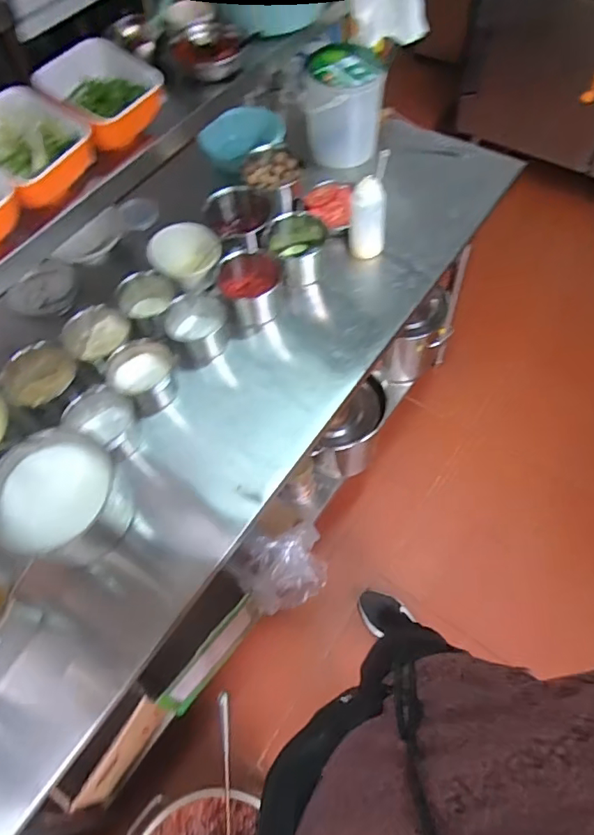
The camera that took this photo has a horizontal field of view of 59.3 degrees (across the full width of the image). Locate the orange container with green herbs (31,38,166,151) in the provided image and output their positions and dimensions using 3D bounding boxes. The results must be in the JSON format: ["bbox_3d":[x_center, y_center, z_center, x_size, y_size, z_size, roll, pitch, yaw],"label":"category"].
[{"bbox_3d":[-0.334,-0.551,0.880,0.156,0.085,0.179,37,66,0],"label":"orange container with green herbs"}]

